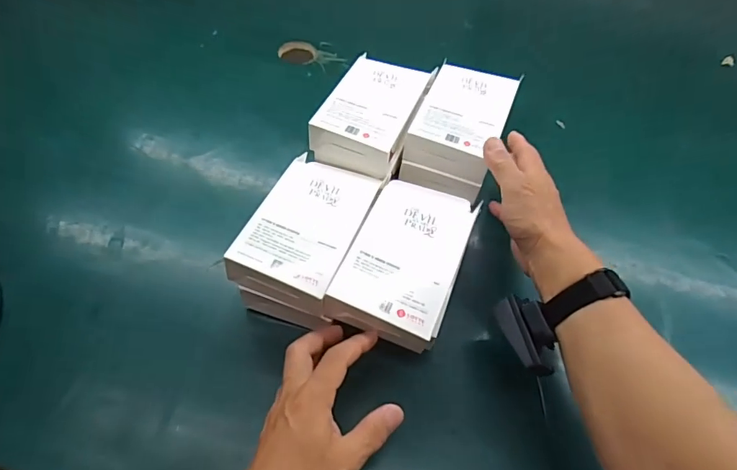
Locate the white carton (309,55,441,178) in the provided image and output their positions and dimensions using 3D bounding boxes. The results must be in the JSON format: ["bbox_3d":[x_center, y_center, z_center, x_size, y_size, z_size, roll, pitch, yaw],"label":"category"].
[{"bbox_3d":[0.005,-0.143,0.549,0.099,0.044,0.152,22,59,13],"label":"white carton"}]

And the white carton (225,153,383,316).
[{"bbox_3d":[-0.057,-0.010,0.449,0.095,0.036,0.150,19,58,11],"label":"white carton"}]

